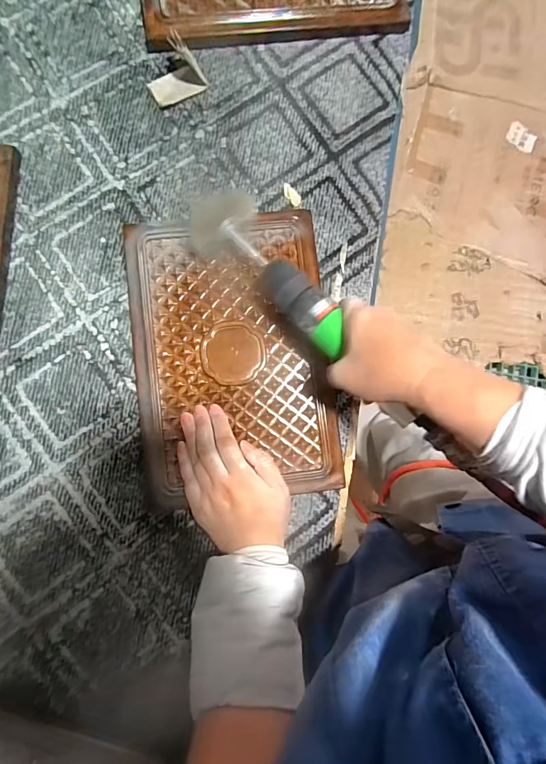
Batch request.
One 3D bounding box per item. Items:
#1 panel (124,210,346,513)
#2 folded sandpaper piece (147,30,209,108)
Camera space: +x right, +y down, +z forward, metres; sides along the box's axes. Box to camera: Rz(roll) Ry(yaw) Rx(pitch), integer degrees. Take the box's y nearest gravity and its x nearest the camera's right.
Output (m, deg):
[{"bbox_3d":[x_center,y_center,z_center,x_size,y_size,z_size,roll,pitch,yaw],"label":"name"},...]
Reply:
[{"bbox_3d":[-0.044,-0.030,0.439,0.209,0.019,0.305,-5,87,-5],"label":"panel"},{"bbox_3d":[-0.107,-0.342,0.443,0.063,0.047,0.043,-43,90,-6],"label":"folded sandpaper piece"}]

